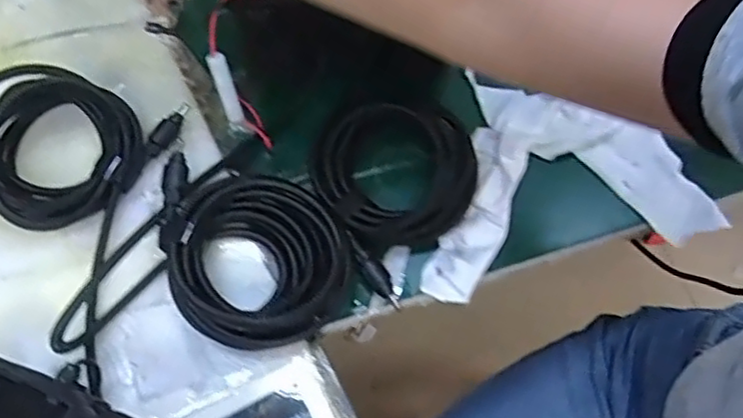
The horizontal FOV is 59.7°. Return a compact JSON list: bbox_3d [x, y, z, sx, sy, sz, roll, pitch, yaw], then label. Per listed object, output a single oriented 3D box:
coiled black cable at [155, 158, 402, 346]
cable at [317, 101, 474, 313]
[{"bbox_3d":[-0.081,0.023,0.448,0.127,0.041,0.142,-31,69,-12],"label":"coiled black cable"},{"bbox_3d":[0.025,-0.024,0.474,0.117,0.036,0.129,-28,69,-11],"label":"cable"}]

